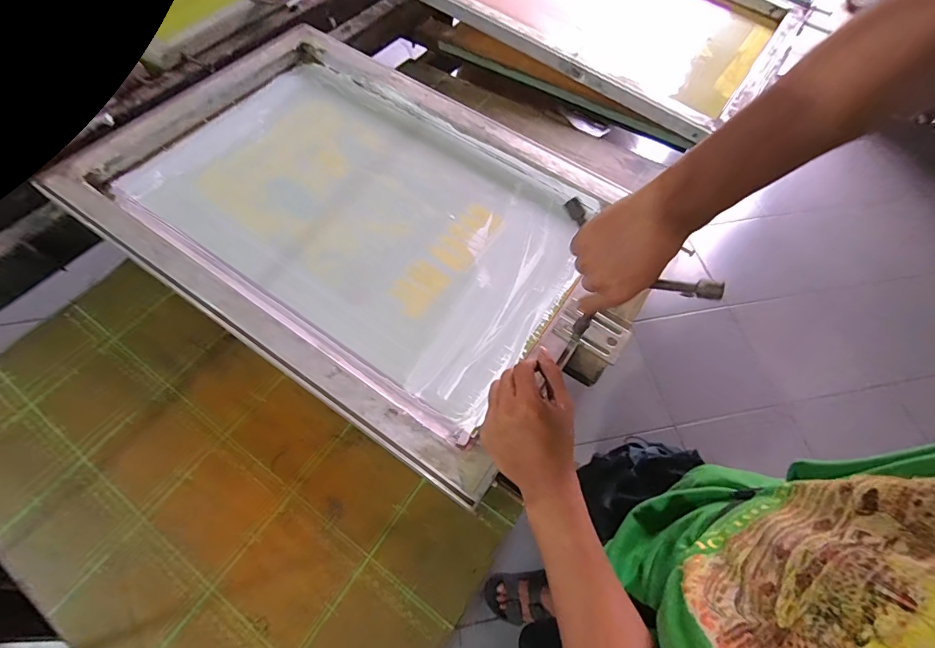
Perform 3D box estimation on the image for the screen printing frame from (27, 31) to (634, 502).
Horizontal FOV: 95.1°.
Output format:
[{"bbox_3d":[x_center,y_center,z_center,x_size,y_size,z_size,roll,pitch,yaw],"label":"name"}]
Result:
[{"bbox_3d":[-0.151,-0.178,0.607,0.698,0.046,0.493,32,62,13],"label":"screen printing frame"}]

